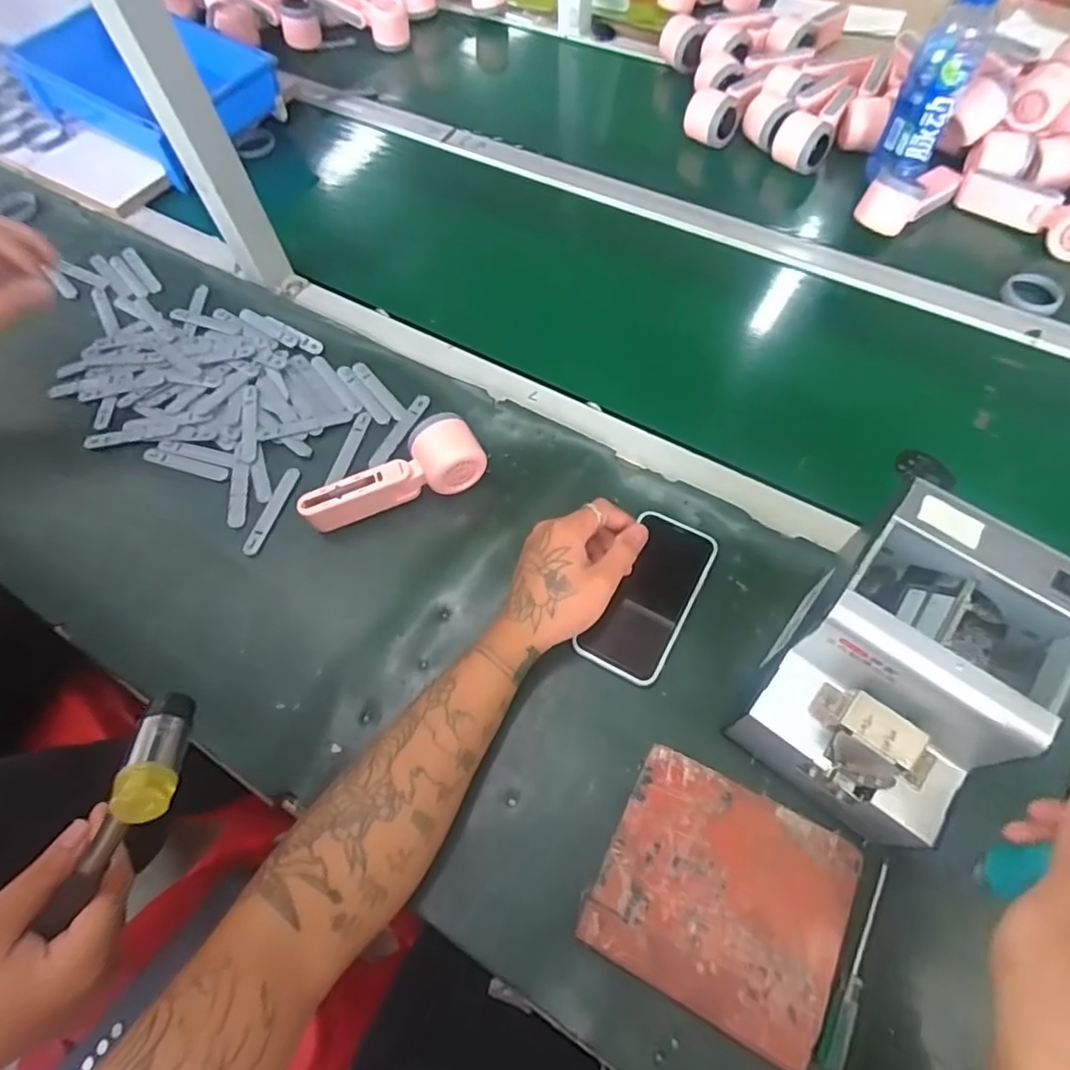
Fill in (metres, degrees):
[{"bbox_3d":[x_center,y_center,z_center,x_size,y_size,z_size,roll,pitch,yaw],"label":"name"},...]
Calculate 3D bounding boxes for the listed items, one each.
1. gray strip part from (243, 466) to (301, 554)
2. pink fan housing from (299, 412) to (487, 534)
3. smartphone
[{"bbox_3d":[-0.251,-0.024,0.567,0.015,0.004,0.094,15,64,10],"label":"gray strip part"},{"bbox_3d":[-0.127,-0.048,0.542,0.168,0.058,0.051,-28,66,-10],"label":"pink fan housing"},{"bbox_3d":[0.097,0.052,0.501,0.068,0.010,0.143,28,72,14],"label":"smartphone"}]

